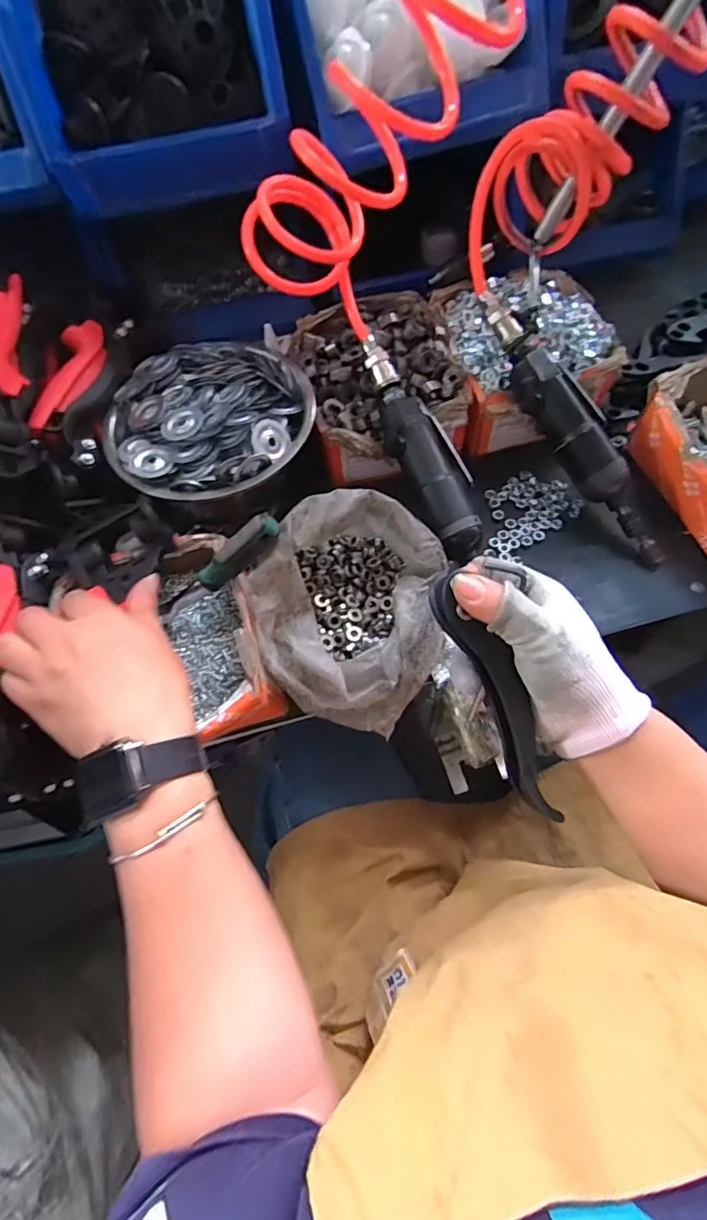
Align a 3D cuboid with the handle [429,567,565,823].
[{"bbox_3d":[0.086,0.051,0.306,0.028,0.025,0.156,-27,95,-9],"label":"handle"}]

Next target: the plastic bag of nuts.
[{"bbox_3d":[-0.002,-0.004,0.377,0.132,0.071,0.148,25,69,14],"label":"plastic bag of nuts"}]

